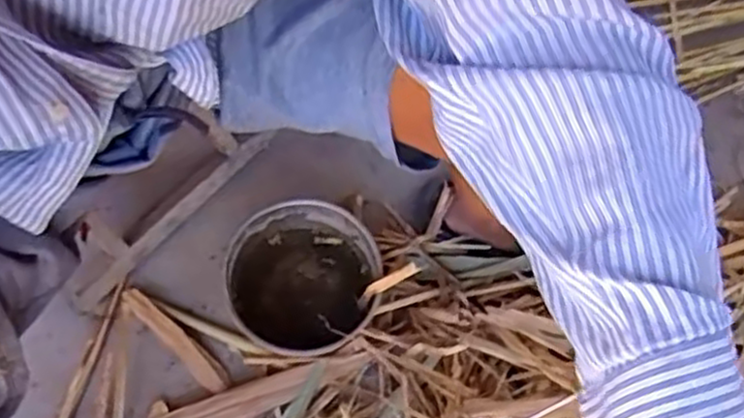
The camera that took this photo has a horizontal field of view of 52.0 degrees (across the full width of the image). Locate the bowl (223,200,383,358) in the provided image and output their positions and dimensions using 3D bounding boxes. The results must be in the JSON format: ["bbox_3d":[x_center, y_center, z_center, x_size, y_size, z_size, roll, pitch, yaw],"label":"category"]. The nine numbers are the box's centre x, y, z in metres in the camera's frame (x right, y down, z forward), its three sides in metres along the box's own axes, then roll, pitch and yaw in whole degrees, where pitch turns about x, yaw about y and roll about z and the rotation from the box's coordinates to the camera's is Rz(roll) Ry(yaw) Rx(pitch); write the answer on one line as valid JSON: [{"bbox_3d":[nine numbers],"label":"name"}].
[{"bbox_3d":[-0.075,0.077,0.804,0.159,0.062,0.157,16,67,3],"label":"bowl"}]

